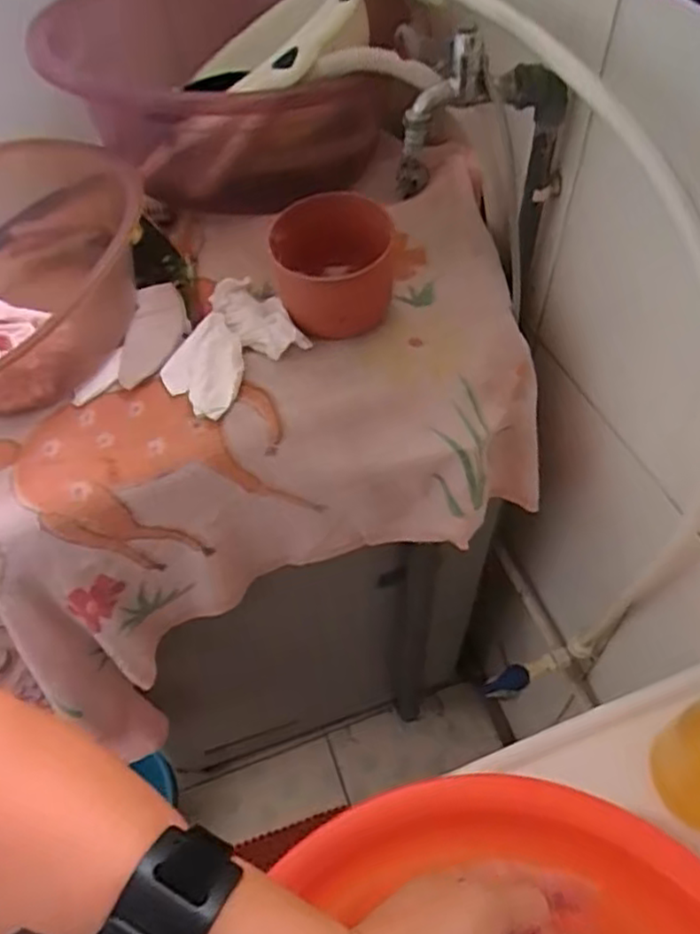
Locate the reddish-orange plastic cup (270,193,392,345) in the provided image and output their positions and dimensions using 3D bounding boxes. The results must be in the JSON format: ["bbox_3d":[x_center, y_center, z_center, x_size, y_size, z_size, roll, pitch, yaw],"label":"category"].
[{"bbox_3d":[-0.012,-0.163,0.586,0.096,0.101,0.089,-1,53,2],"label":"reddish-orange plastic cup"}]

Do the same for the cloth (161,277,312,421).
[{"bbox_3d":[-0.105,-0.107,0.595,0.119,0.050,0.092,-38,60,-23],"label":"cloth"}]

